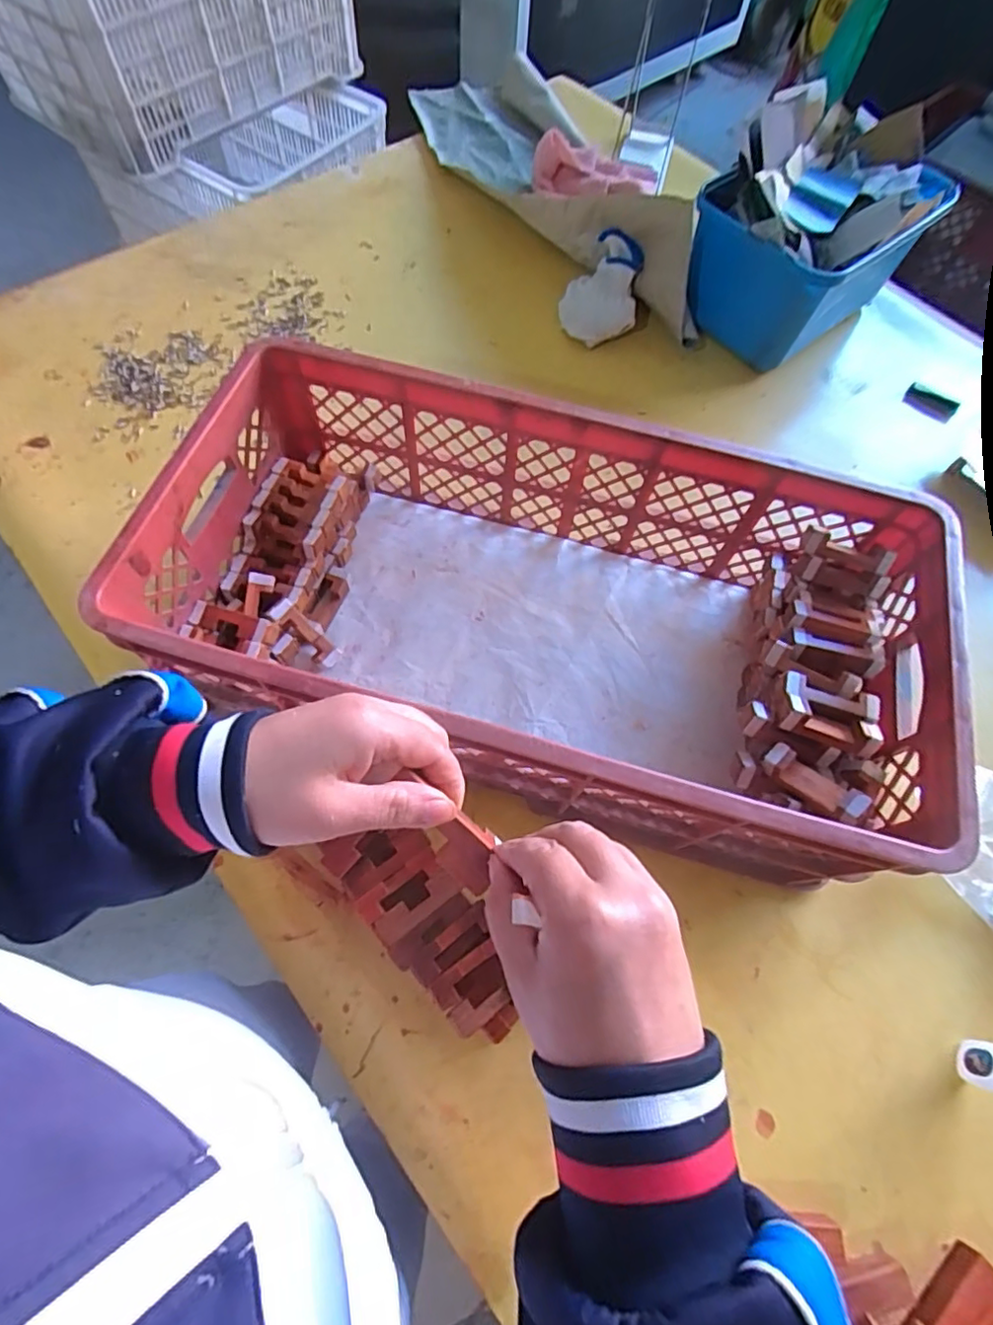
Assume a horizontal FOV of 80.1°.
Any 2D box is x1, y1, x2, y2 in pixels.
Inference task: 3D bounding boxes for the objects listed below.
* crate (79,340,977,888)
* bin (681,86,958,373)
[{"bbox_3d":[0.041,-0.047,0.545,0.637,0.177,0.320,15,67,4],"label":"crate"},{"bbox_3d":[0.407,-0.565,0.789,0.282,0.180,0.230,-42,74,-18],"label":"bin"}]

